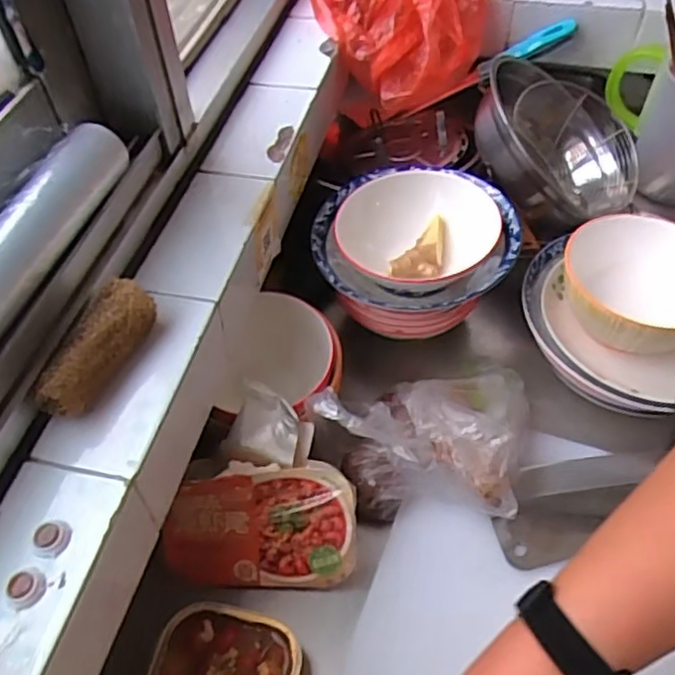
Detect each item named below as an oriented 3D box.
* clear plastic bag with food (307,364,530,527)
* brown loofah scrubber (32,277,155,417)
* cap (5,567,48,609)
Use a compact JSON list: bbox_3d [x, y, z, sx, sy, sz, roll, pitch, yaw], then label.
[{"bbox_3d":[0.091,0.086,0.541,0.192,0.137,0.112,-17,53,-11],"label":"clear plastic bag with food"},{"bbox_3d":[-0.161,0.009,0.439,0.035,0.038,0.098,15,53,14],"label":"brown loofah scrubber"},{"bbox_3d":[-0.168,0.134,0.355,0.020,0.005,0.020,-1,51,1],"label":"cap"}]

